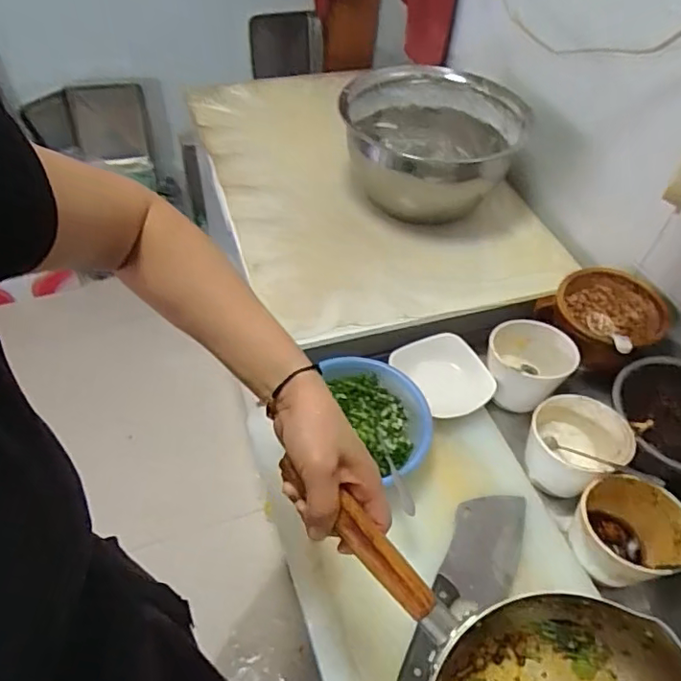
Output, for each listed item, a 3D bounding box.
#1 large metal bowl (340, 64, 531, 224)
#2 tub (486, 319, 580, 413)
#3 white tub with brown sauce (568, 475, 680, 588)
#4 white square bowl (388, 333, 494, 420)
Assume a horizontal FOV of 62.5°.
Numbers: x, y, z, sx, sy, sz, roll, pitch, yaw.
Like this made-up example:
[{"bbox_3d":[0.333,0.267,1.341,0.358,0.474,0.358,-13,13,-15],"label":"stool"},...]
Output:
[{"bbox_3d":[0.150,-0.326,0.983,0.293,0.178,0.286,0,50,-3],"label":"large metal bowl"},{"bbox_3d":[0.260,0.037,0.788,0.110,0.090,0.103,1,50,-2],"label":"tub"},{"bbox_3d":[0.318,0.226,0.641,0.114,0.106,0.109,1,50,-2],"label":"white tub with brown sauce"},{"bbox_3d":[0.143,0.048,0.782,0.109,0.037,0.127,-25,55,-22],"label":"white square bowl"}]

